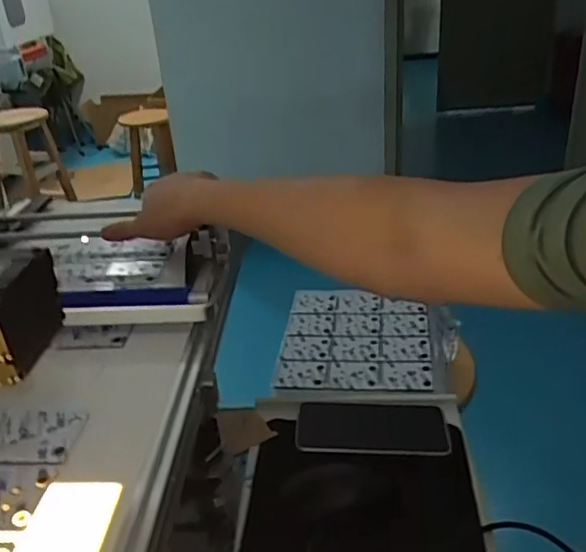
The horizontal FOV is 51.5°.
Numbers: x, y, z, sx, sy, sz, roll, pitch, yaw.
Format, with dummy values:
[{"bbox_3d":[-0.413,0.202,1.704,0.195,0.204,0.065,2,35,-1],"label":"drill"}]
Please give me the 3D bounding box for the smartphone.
[{"bbox_3d":[0.088,0.168,0.667,0.164,0.013,0.084,3,20,2],"label":"smartphone"}]

